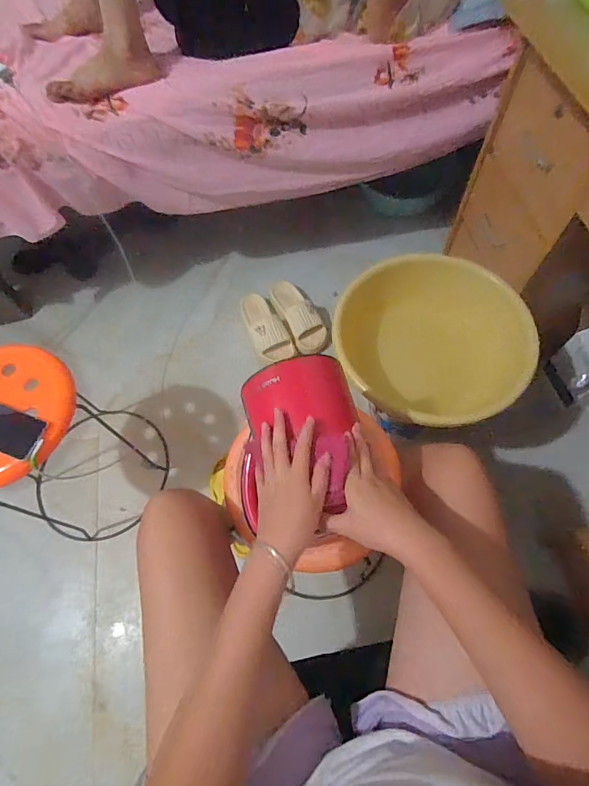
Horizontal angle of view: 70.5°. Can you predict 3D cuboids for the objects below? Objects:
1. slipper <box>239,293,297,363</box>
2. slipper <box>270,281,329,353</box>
[{"bbox_3d":[-0.089,-0.207,1.226,0.107,0.083,0.250,-22,66,-7],"label":"slipper"},{"bbox_3d":[0.011,-0.242,1.234,0.104,0.080,0.253,-25,66,-8],"label":"slipper"}]

